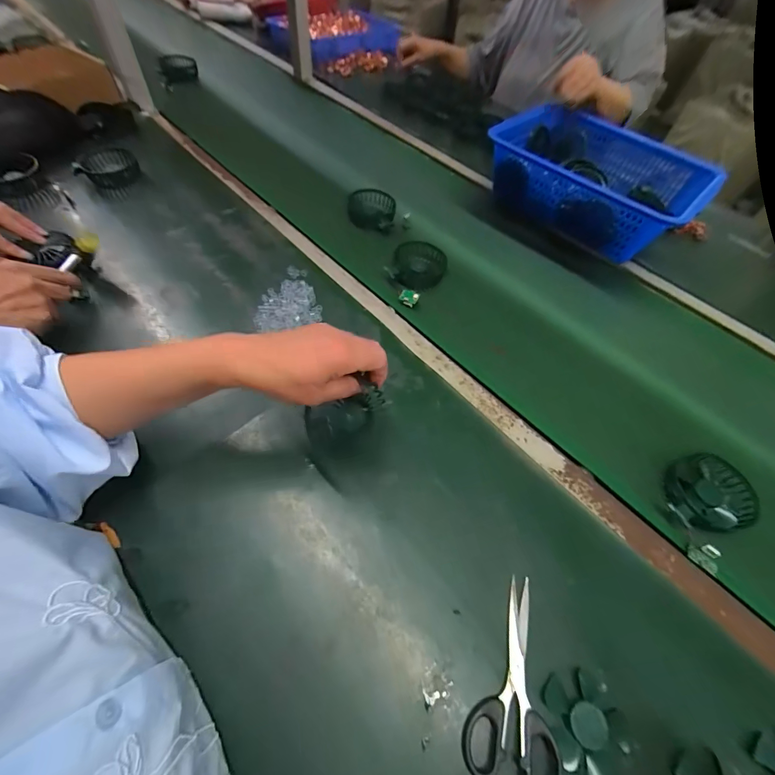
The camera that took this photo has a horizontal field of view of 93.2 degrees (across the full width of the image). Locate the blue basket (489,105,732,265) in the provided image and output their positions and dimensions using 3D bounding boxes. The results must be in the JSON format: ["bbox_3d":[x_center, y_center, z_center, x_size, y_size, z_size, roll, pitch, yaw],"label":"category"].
[{"bbox_3d":[0.398,-0.405,0.715,0.277,0.113,0.368,-38,68,-25],"label":"blue basket"}]

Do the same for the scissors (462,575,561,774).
[{"bbox_3d":[0.113,0.254,0.327,0.074,0.009,0.149,14,57,4],"label":"scissors"}]

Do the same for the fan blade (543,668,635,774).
[{"bbox_3d":[0.169,0.288,0.313,0.067,0.010,0.069,2,57,-3],"label":"fan blade"}]

